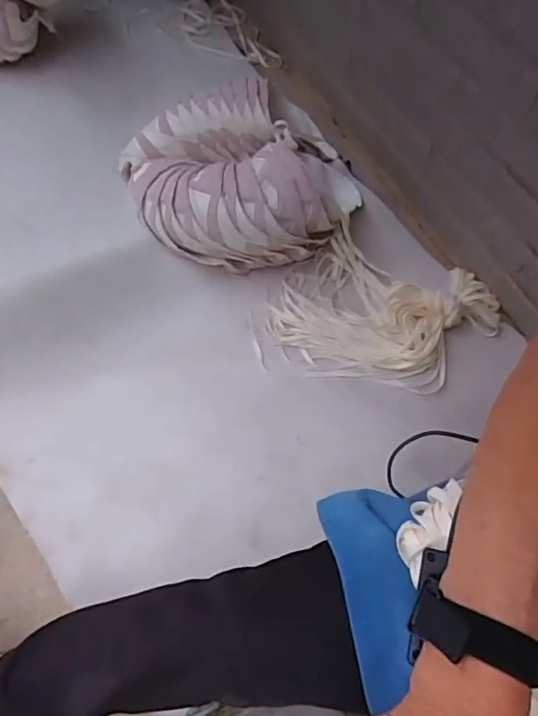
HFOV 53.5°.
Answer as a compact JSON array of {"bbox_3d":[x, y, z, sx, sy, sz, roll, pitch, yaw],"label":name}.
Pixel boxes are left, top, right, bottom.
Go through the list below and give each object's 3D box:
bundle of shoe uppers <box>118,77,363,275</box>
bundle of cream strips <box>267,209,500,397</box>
[{"bbox_3d":[-0.032,-0.306,0.884,0.376,0.161,0.329,-20,66,-11],"label":"bundle of shoe uppers"},{"bbox_3d":[0.184,-0.075,0.846,0.327,0.040,0.284,26,67,14],"label":"bundle of cream strips"}]

